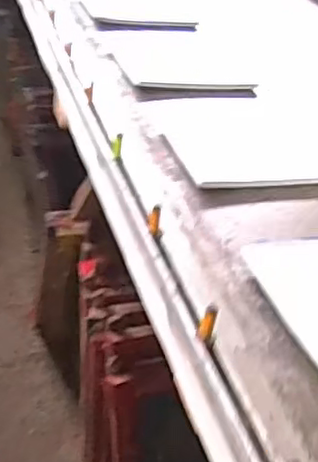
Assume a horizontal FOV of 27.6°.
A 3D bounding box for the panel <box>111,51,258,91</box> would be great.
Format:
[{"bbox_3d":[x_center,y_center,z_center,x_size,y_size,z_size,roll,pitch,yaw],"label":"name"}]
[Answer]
[{"bbox_3d":[0.051,-0.352,1.379,0.270,0.015,0.209,-5,38,-16],"label":"panel"}]

